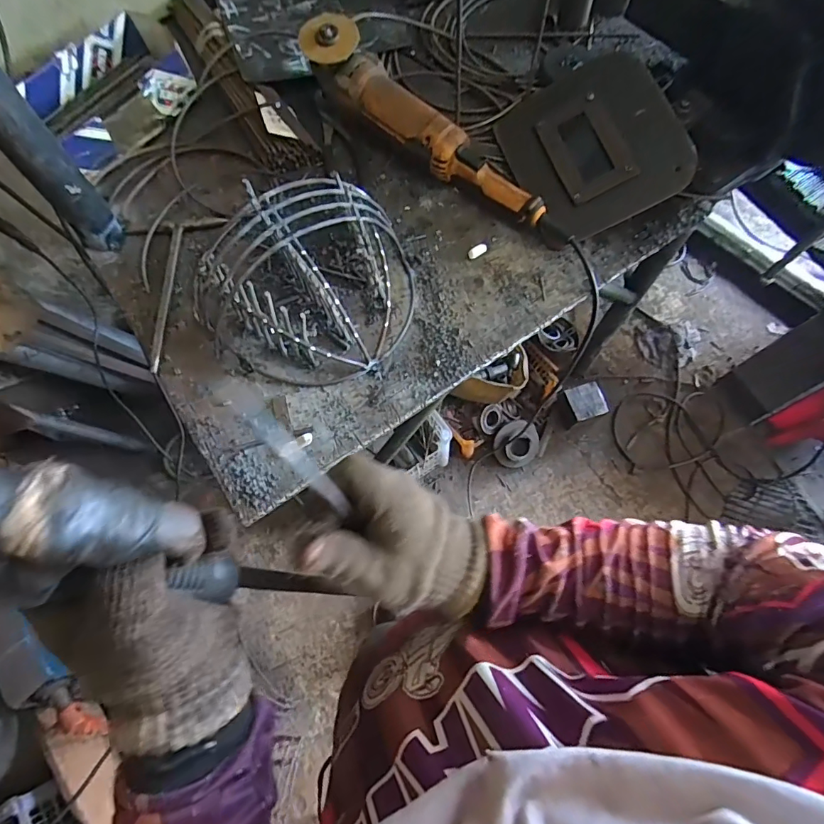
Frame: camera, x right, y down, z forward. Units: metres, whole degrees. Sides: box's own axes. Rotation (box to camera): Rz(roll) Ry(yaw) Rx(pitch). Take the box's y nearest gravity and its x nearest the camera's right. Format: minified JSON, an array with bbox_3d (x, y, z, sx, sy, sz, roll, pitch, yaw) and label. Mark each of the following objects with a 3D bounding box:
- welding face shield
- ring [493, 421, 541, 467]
[{"bbox_3d":[0.217,-0.340,0.579,0.182,0.022,0.232,-25,75,17],"label":"welding face shield"},{"bbox_3d":[0.304,0.095,1.330,0.139,0.036,0.130,-1,105,-3],"label":"ring"}]

